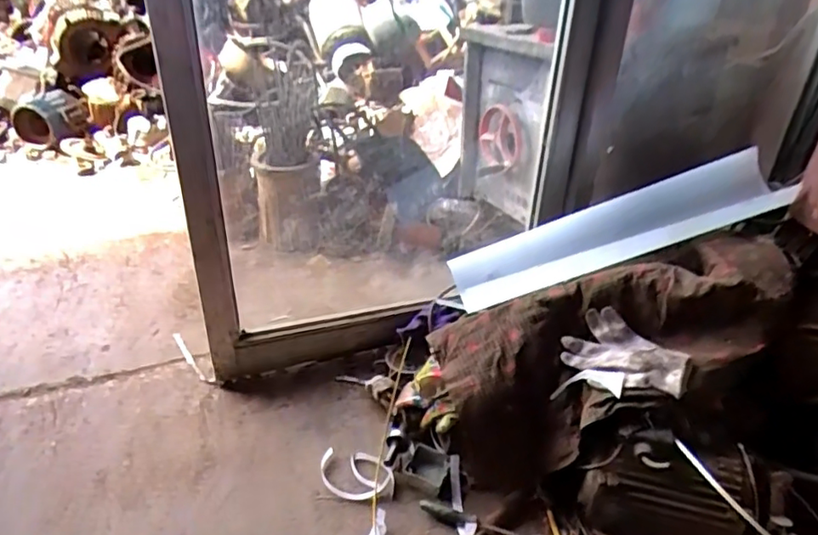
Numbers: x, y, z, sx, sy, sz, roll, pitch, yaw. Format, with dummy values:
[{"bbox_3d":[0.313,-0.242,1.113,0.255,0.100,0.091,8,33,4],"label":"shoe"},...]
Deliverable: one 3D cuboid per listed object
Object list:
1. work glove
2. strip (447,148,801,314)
[{"bbox_3d":[0.349,0.147,0.972,0.191,0.062,0.121,29,41,36],"label":"work glove"},{"bbox_3d":[0.398,-0.058,1.147,0.639,0.074,0.136,-20,34,6],"label":"strip"}]

